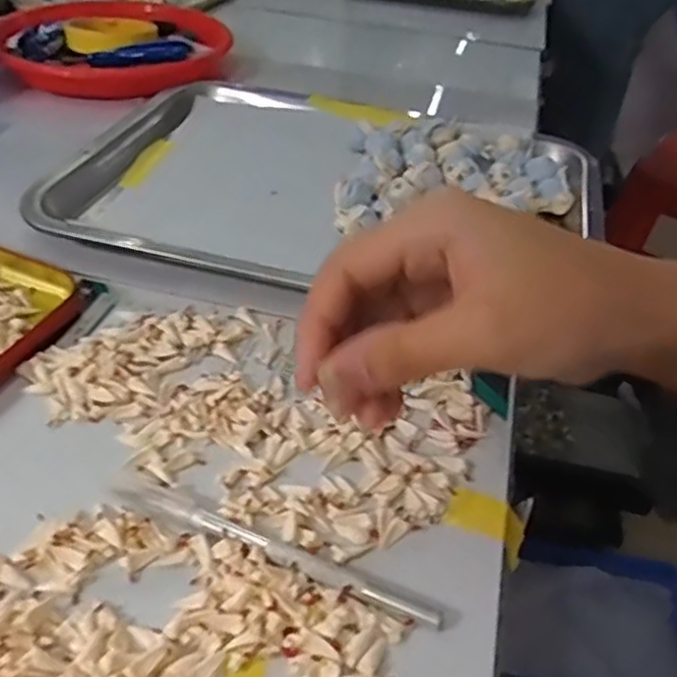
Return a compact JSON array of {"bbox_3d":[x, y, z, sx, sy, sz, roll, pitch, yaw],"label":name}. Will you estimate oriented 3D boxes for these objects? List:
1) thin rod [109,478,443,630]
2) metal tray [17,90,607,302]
[{"bbox_3d":[-0.027,0.080,0.265,0.138,0.008,0.010,20,42,14],"label":"thin rod"},{"bbox_3d":[-0.003,-0.107,0.474,0.340,0.030,0.254,15,41,9],"label":"metal tray"}]

